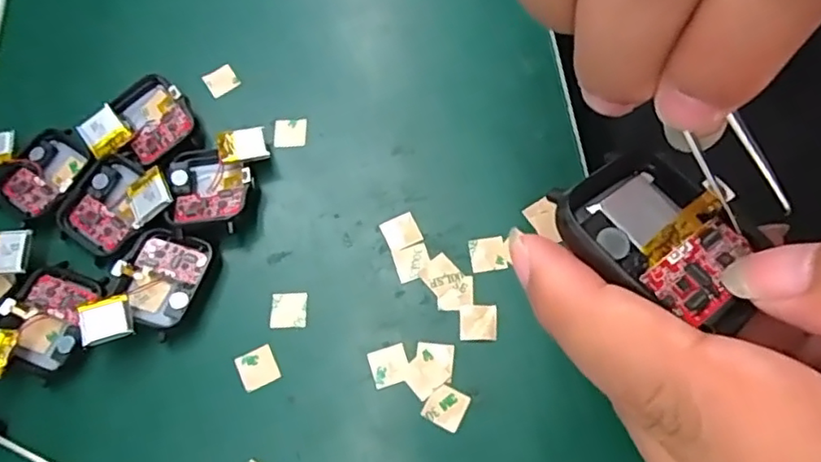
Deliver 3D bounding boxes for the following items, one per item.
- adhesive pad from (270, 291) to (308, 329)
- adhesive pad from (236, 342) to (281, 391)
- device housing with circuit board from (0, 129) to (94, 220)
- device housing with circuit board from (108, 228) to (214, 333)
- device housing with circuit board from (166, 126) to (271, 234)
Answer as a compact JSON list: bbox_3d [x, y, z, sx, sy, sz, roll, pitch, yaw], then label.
[{"bbox_3d":[-0.053,0.033,0.263,0.016,0.004,0.016,-3,66,2],"label":"adhesive pad"},{"bbox_3d":[-0.064,0.056,0.253,0.015,0.004,0.015,-25,67,-8],"label":"adhesive pad"},{"bbox_3d":[-0.174,-0.025,0.290,0.036,0.011,0.045,40,74,18],"label":"device housing with circuit board"},{"bbox_3d":[-0.109,0.021,0.266,0.036,0.011,0.043,14,68,9],"label":"device housing with circuit board"},{"bbox_3d":[-0.088,-0.022,0.283,0.045,0.014,0.047,-9,66,-1],"label":"device housing with circuit board"}]

